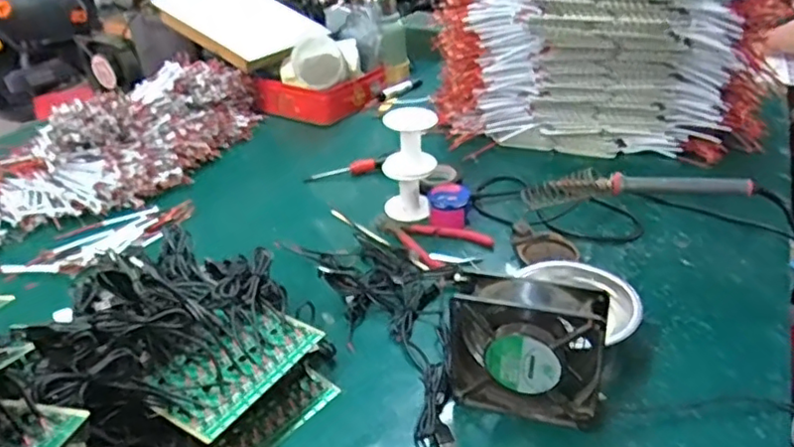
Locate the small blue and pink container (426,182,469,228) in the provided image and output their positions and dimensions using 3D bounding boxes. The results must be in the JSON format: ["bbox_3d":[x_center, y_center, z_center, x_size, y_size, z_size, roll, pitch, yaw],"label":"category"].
[{"bbox_3d":[0.064,-0.021,0.774,0.049,0.044,0.052,2,37,-2],"label":"small blue and pink container"}]

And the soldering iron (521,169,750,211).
[{"bbox_3d":[0.254,-0.036,0.671,0.228,0.041,0.032,-1,35,17],"label":"soldering iron"}]

